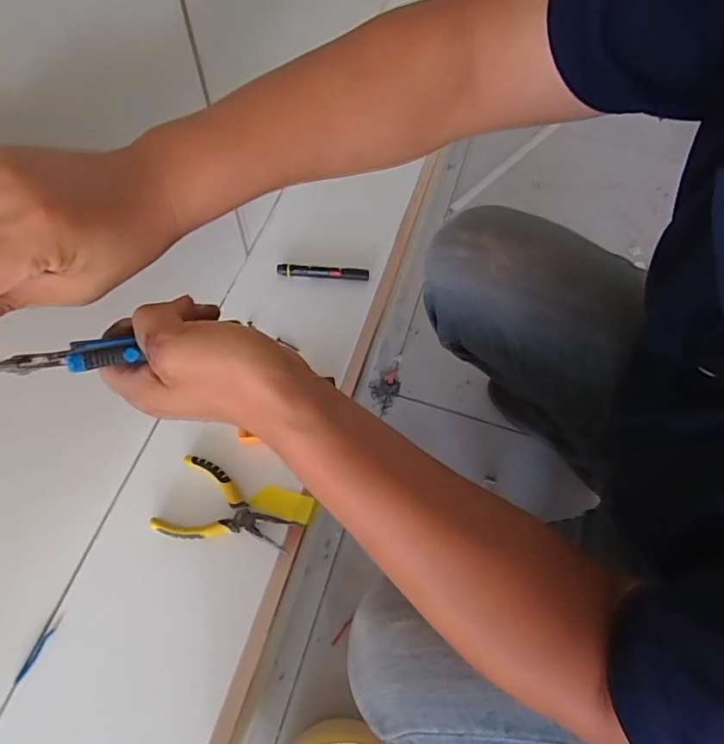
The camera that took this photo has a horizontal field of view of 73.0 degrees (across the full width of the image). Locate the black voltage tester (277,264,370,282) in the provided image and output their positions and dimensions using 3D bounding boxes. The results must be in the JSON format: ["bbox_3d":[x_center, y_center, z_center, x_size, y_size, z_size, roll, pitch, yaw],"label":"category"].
[{"bbox_3d":[-0.057,-0.148,0.719,0.133,0.015,0.017,1,64,-2],"label":"black voltage tester"}]

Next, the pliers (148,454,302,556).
[{"bbox_3d":[-0.156,0.168,0.565,0.152,0.013,0.090,24,65,9],"label":"pliers"}]

